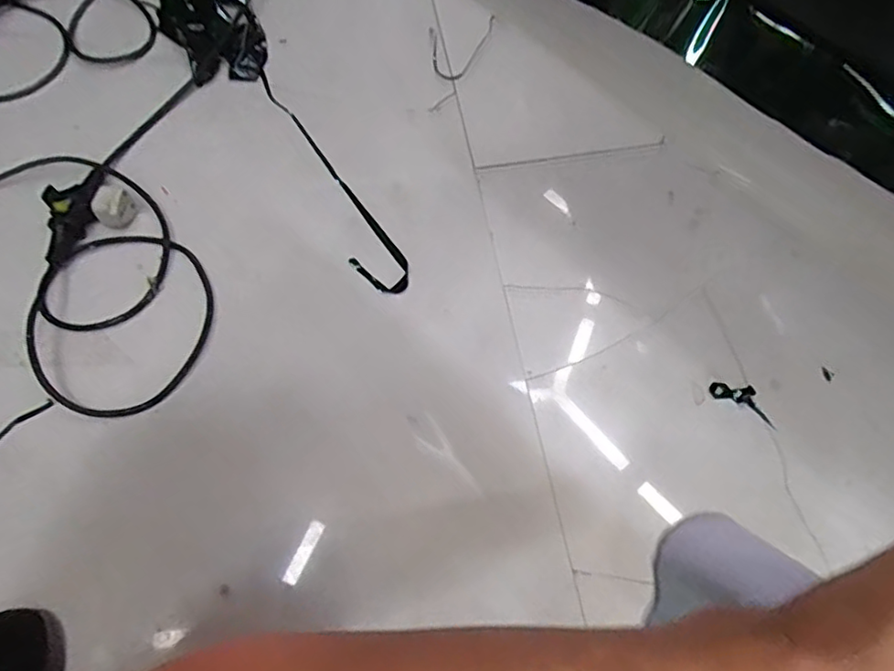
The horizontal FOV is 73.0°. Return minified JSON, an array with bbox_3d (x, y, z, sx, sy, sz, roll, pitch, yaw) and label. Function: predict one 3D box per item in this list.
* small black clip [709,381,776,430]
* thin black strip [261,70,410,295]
[{"bbox_3d":[0.290,0.062,0.586,0.068,0.004,0.026,29,82,6],"label":"small black clip"},{"bbox_3d":[-0.156,-0.192,0.705,0.051,0.015,0.372,-31,68,-13],"label":"thin black strip"}]

